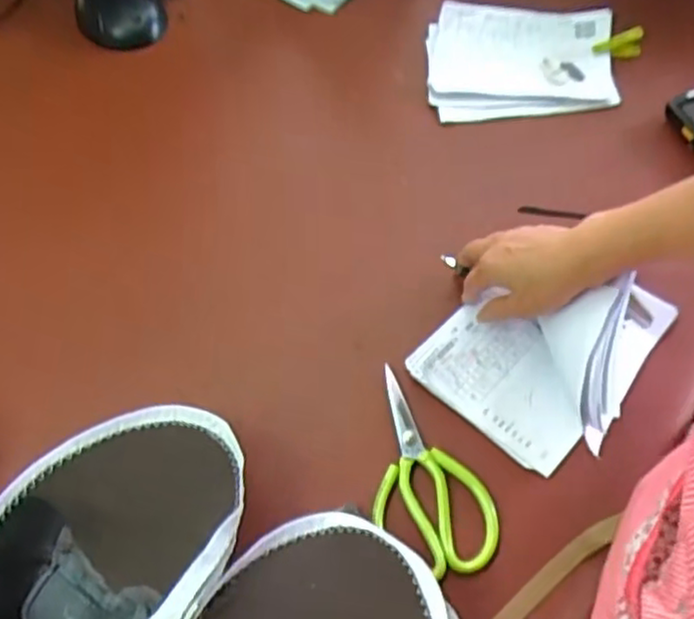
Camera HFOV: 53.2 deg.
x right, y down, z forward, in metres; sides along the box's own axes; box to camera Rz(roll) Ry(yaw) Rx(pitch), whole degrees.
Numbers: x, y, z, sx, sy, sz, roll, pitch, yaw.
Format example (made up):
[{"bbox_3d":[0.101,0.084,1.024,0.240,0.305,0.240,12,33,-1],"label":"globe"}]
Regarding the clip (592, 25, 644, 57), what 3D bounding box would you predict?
[{"bbox_3d":[0.334,-0.327,0.851,0.059,0.040,0.017,-15,61,-6],"label":"clip"}]

